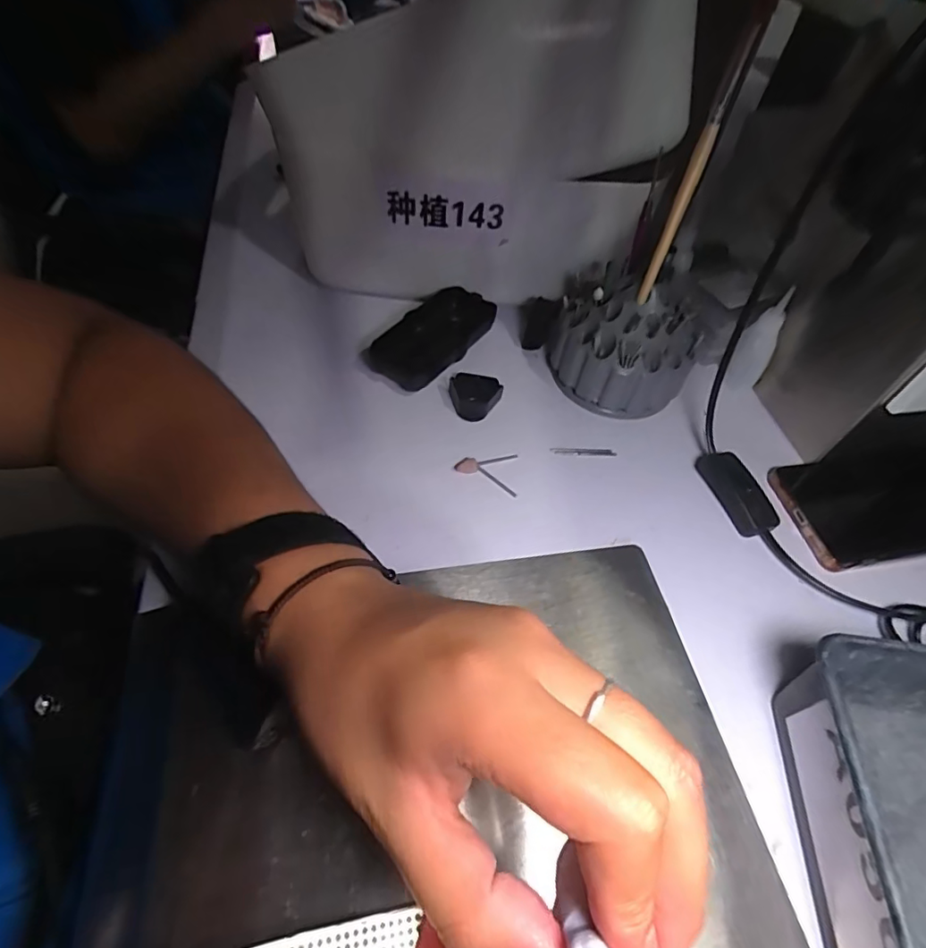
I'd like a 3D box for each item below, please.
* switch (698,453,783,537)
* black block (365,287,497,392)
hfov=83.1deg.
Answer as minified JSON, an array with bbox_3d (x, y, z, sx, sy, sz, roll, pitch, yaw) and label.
[{"bbox_3d":[0.182,0.011,0.349,0.024,0.018,0.062,-15,57,-16],"label":"switch"},{"bbox_3d":[-0.022,-0.110,0.419,0.057,0.023,0.104,34,58,18],"label":"black block"}]

